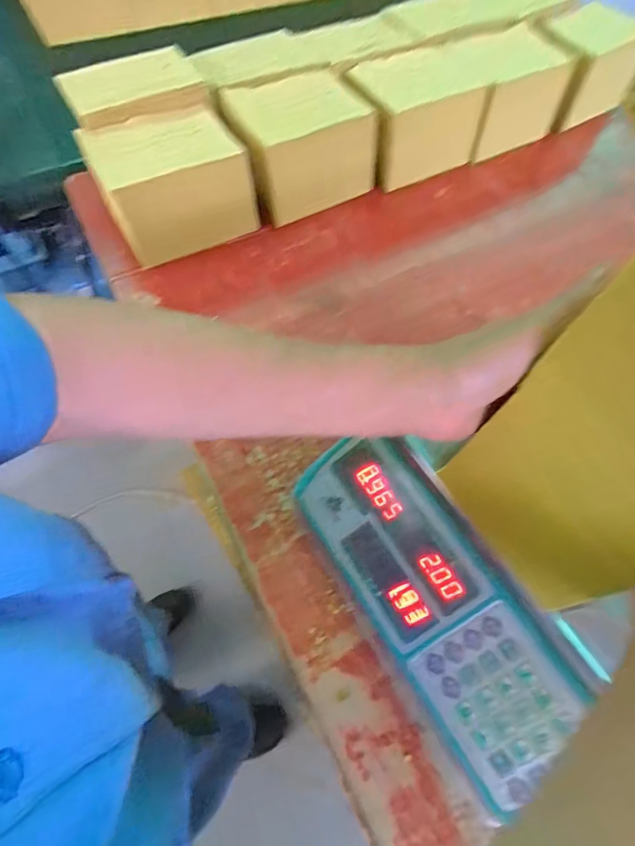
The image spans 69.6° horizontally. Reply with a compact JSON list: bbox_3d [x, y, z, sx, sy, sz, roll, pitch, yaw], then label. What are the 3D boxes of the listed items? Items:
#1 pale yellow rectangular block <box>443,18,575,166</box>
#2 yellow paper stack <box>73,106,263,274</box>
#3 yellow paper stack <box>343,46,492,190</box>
[{"bbox_3d":[0.296,-0.524,0.735,0.167,0.131,0.112,-25,66,-16],"label":"pale yellow rectangular block"},{"bbox_3d":[-0.185,-0.304,0.590,0.180,0.123,0.116,-25,64,-13],"label":"yellow paper stack"},{"bbox_3d":[0.139,-0.451,0.682,0.179,0.118,0.123,-26,64,-14],"label":"yellow paper stack"}]

